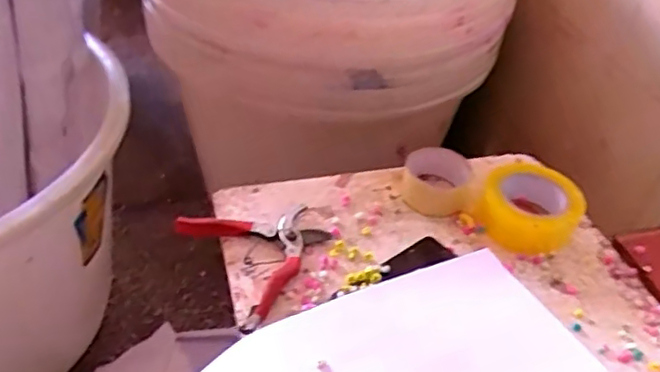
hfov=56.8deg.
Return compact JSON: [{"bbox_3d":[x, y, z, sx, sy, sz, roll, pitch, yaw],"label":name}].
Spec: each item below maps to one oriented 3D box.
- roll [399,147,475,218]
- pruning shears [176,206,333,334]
[{"bbox_3d":[0.140,-0.008,0.800,0.090,0.039,0.094,12,42,5],"label":"roll"},{"bbox_3d":[-0.070,0.071,0.699,0.150,0.018,0.177,-20,48,-27],"label":"pruning shears"}]

